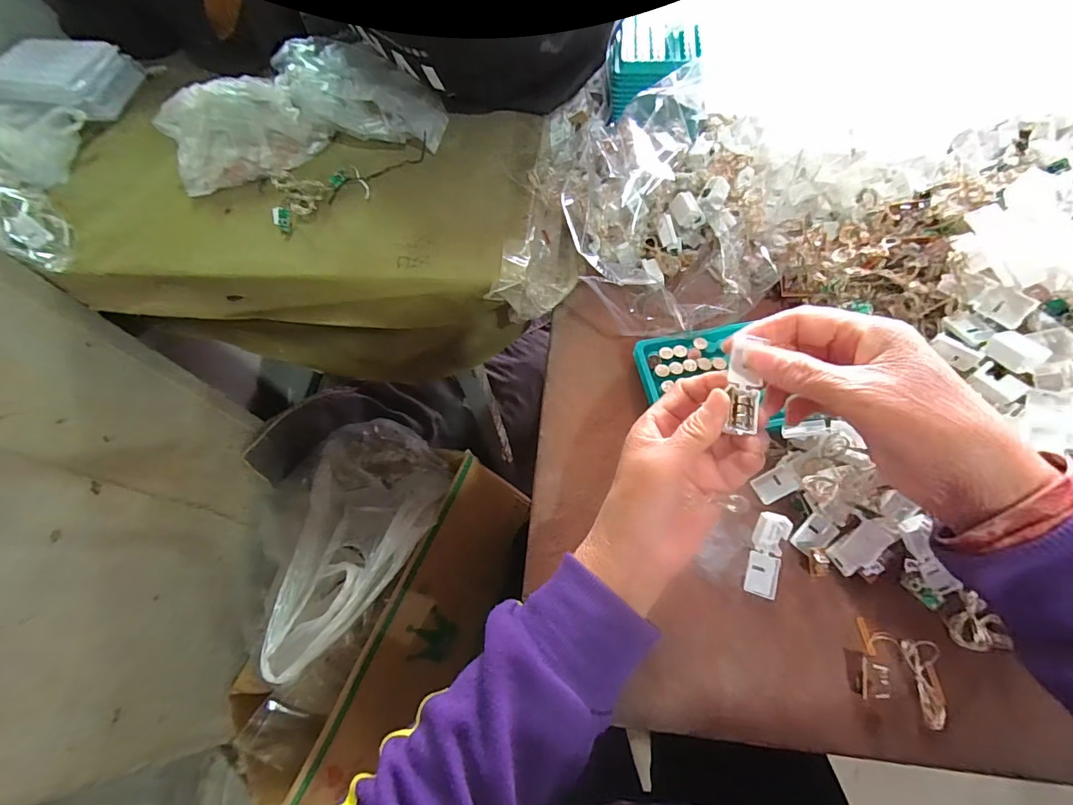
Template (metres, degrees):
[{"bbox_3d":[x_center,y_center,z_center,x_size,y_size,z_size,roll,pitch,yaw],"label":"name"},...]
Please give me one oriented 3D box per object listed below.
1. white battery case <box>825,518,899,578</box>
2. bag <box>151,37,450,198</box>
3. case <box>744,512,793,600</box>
[{"bbox_3d":[0.217,0.095,0.305,0.045,0.005,0.019,-38,70,1],"label":"white battery case"},{"bbox_3d":[-0.248,-0.303,0.474,0.290,0.068,0.107,-14,64,-1],"label":"bag"},{"bbox_3d":[0.157,0.103,0.315,0.021,0.011,0.055,16,82,10],"label":"case"}]

